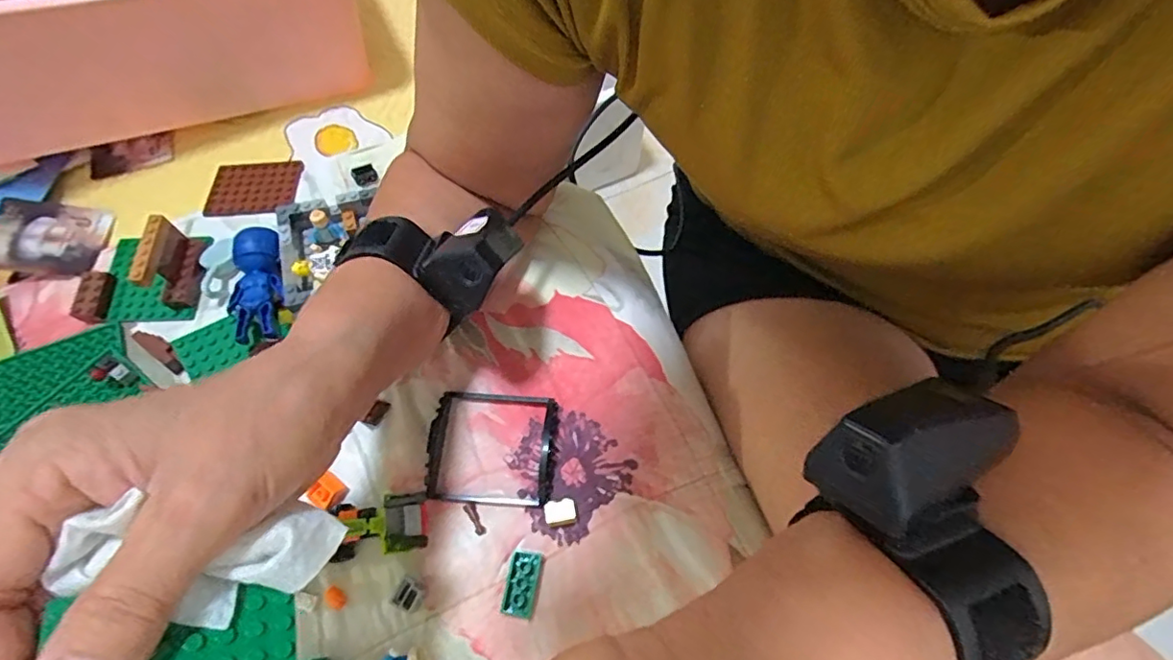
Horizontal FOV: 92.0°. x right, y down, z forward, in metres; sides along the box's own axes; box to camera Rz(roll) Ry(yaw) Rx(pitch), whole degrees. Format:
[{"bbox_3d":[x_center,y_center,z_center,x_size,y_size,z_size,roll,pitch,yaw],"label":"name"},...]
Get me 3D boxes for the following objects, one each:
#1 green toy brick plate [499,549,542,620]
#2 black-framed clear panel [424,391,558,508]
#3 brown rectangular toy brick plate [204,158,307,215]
[{"bbox_3d":[-0.035,0.136,0.305,0.017,0.008,0.033,9,64,5],"label":"green toy brick plate"},{"bbox_3d":[-0.056,0.067,0.332,0.072,0.017,0.064,4,63,2],"label":"black-framed clear panel"},{"bbox_3d":[-0.249,-0.107,0.425,0.064,0.005,0.049,-1,63,0],"label":"brown rectangular toy brick plate"}]

